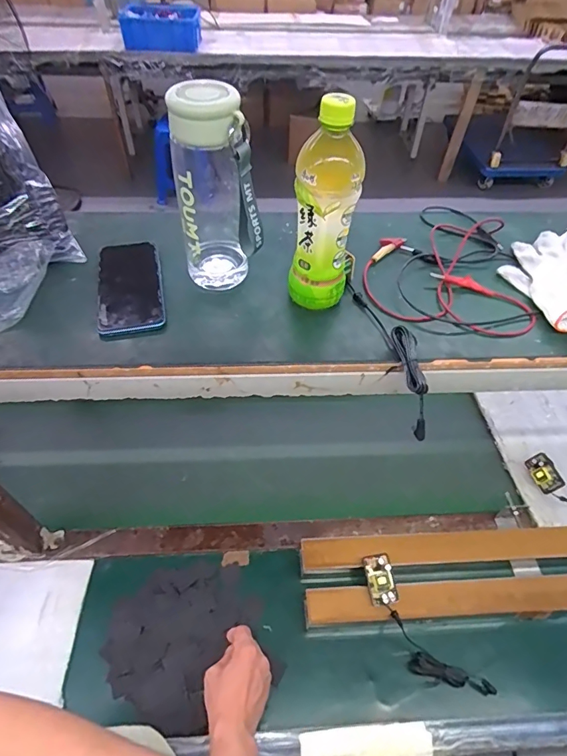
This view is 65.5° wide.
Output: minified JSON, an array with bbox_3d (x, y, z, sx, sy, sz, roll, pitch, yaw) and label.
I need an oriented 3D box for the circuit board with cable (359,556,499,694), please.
[{"bbox_3d":[0.206,0.387,0.673,0.075,0.090,0.250,-33,59,-26],"label":"circuit board with cable"}]

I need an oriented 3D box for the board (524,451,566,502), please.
[{"bbox_3d":[0.589,0.211,0.842,0.239,0.046,0.087,14,51,9],"label":"board"}]

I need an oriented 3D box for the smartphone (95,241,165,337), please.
[{"bbox_3d":[-0.187,-0.116,0.533,0.073,0.014,0.158,-10,53,-10],"label":"smartphone"}]

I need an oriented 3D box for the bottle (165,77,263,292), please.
[{"bbox_3d":[-0.073,-0.198,0.488,0.086,0.215,0.086,-4,52,-6],"label":"bottle"}]

